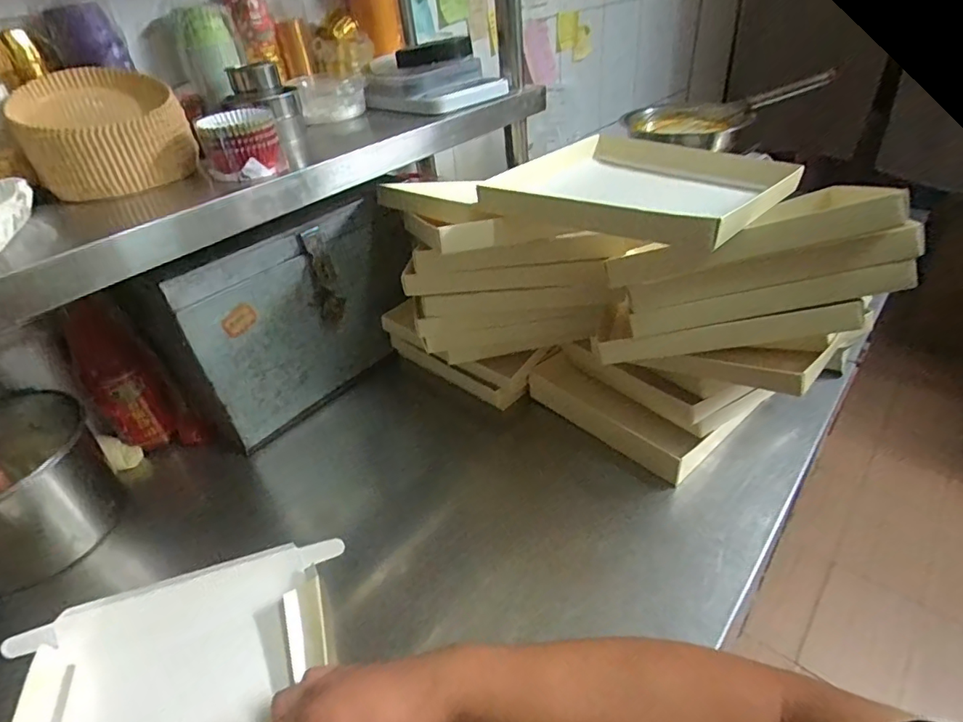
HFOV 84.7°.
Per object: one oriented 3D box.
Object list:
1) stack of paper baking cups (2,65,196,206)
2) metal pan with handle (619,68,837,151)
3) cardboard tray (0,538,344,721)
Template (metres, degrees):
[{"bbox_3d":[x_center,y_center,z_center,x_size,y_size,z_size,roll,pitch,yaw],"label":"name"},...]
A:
[{"bbox_3d":[-0.391,-0.240,0.552,0.148,0.095,0.129,-25,41,-24],"label":"stack of paper baking cups"},{"bbox_3d":[0.485,-0.528,1.122,0.356,0.111,0.203,6,37,16],"label":"metal pan with handle"},{"bbox_3d":[-0.242,0.286,0.423,0.240,0.033,0.274,-14,36,-12],"label":"cardboard tray"}]

